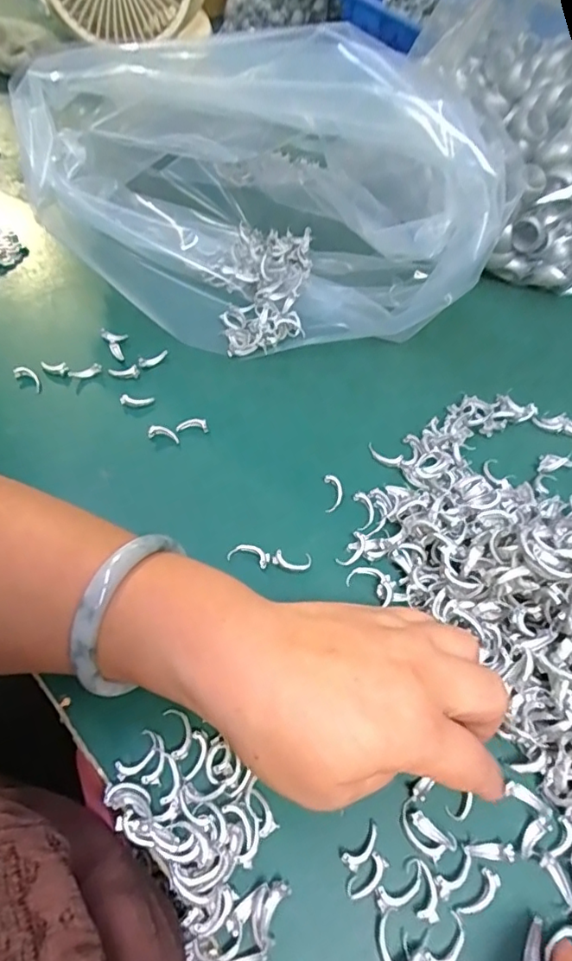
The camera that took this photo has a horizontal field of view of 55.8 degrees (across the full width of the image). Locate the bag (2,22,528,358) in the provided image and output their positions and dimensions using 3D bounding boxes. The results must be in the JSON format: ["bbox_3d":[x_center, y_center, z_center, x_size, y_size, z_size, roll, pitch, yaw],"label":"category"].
[{"bbox_3d":[-0.030,-0.209,0.372,0.275,0.147,0.253,-14,58,-12],"label":"bag"}]

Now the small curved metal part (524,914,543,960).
[{"bbox_3d":[0.095,0.180,0.208,0.006,0.005,0.020,16,57,7],"label":"small curved metal part"}]

